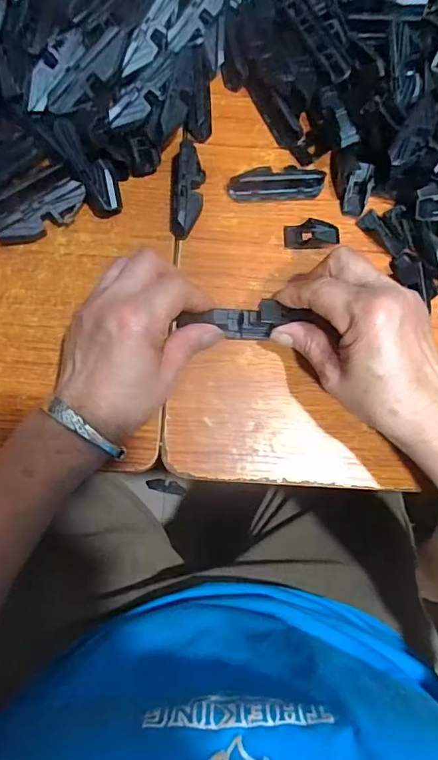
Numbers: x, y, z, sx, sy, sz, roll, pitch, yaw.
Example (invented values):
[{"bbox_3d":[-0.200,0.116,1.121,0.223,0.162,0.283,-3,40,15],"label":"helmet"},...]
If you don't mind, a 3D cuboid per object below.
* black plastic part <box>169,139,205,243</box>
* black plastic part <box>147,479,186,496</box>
[{"bbox_3d":[-0.025,-0.143,0.354,0.025,0.022,0.071,2,81,-2],"label":"black plastic part"},{"bbox_3d":[-0.101,0.206,0.897,0.082,0.009,0.024,7,80,20],"label":"black plastic part"}]

